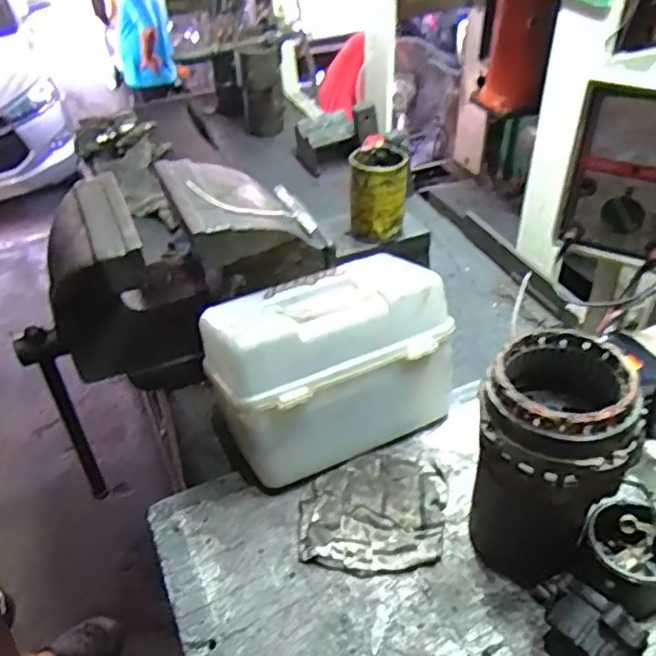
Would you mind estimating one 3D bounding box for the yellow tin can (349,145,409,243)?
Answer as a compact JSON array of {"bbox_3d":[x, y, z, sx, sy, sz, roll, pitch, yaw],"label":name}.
[{"bbox_3d":[0.069,-0.187,0.915,0.078,0.109,0.074,0,41,3],"label":"yellow tin can"}]

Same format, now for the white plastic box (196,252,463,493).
[{"bbox_3d":[0.000,0.043,0.785,0.269,0.182,0.174,-21,44,-20],"label":"white plastic box"}]

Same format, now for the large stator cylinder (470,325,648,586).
[{"bbox_3d":[0.205,0.129,0.623,0.126,0.236,0.126,10,42,15],"label":"large stator cylinder"}]

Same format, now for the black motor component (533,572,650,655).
[{"bbox_3d":[0.234,0.273,0.567,0.054,0.087,0.143,-22,44,-21],"label":"black motor component"}]

